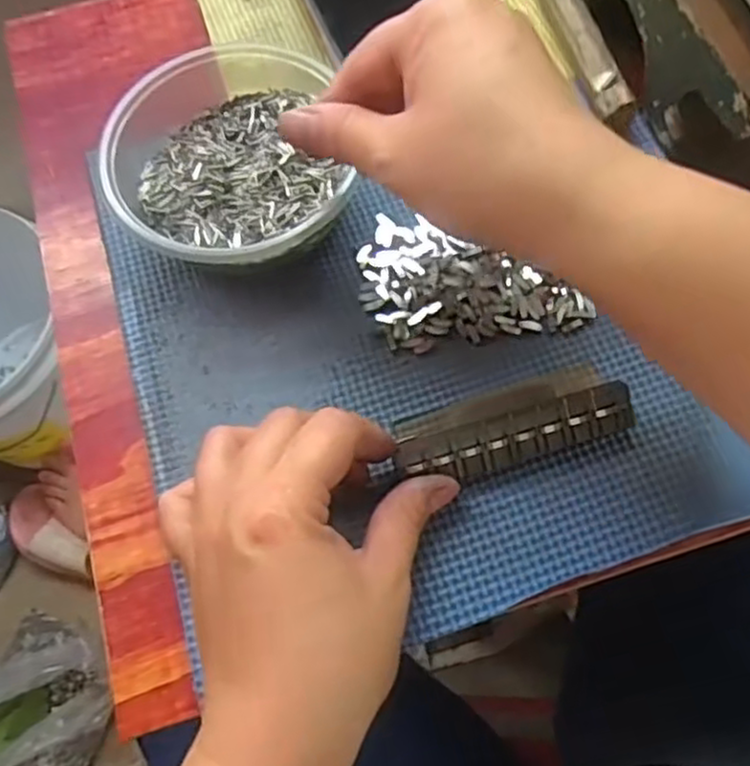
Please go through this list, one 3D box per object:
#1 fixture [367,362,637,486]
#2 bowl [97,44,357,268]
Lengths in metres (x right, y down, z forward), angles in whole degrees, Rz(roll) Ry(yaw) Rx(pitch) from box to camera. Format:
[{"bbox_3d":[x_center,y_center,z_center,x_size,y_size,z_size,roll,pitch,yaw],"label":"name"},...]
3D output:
[{"bbox_3d":[0.050,0.017,0.295,0.104,0.019,0.035,-16,68,-3],"label":"fixture"},{"bbox_3d":[-0.067,-0.101,0.335,0.102,0.050,0.110,-1,67,2],"label":"bowl"}]

